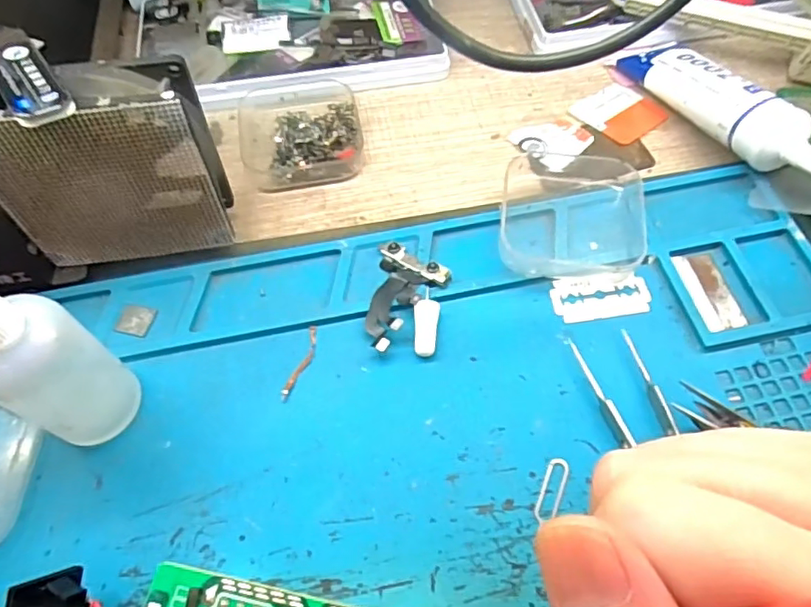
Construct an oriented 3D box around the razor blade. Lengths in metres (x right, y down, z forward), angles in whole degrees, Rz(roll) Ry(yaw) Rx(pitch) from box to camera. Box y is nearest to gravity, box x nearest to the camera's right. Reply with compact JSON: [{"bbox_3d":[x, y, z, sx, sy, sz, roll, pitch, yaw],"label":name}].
[{"bbox_3d":[0.086,-0.004,0.254,0.043,0.004,0.021,-9,60,-4],"label":"razor blade"}]

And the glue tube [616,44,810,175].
[{"bbox_3d":[0.158,-0.100,0.290,0.028,0.032,0.123,-20,61,-10],"label":"glue tube"}]

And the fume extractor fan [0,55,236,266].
[{"bbox_3d":[-0.117,-0.051,0.234,0.079,0.086,0.027,-10,60,-4],"label":"fume extractor fan"}]

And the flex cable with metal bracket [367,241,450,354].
[{"bbox_3d":[0.001,-0.002,0.249,0.031,0.010,0.053,7,60,6],"label":"flex cable with metal bracket"}]

